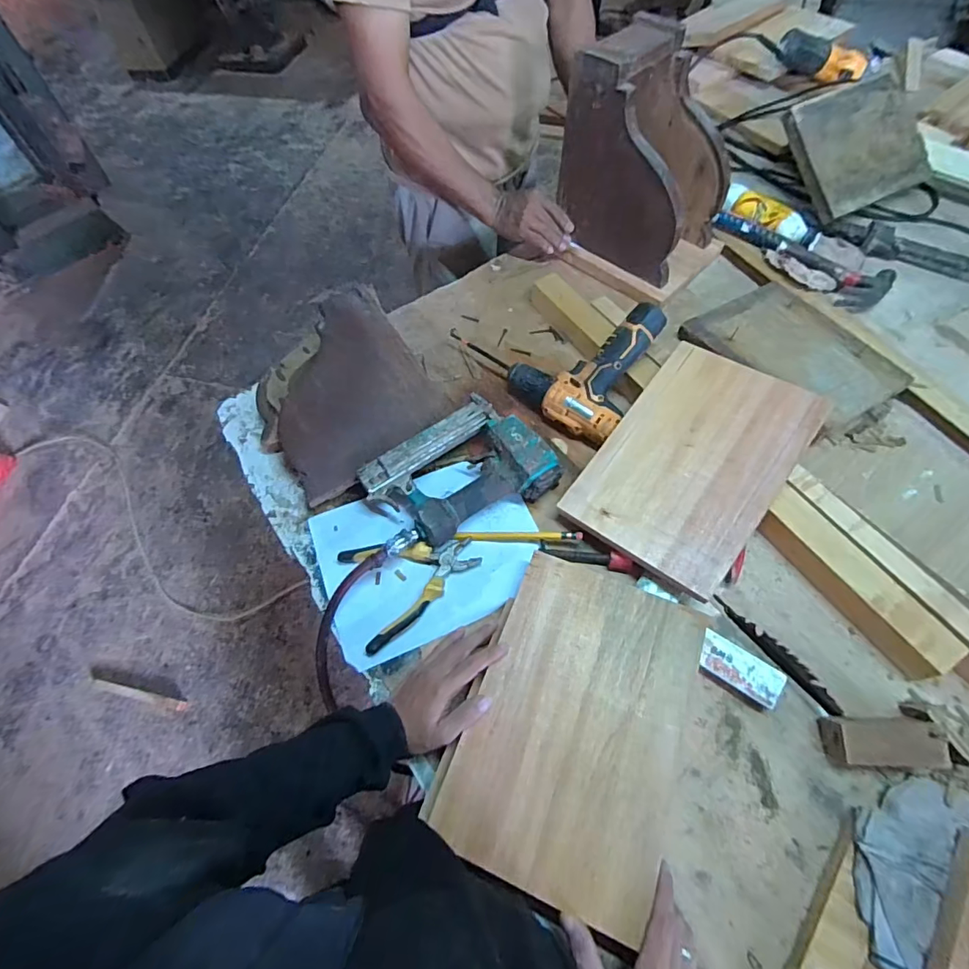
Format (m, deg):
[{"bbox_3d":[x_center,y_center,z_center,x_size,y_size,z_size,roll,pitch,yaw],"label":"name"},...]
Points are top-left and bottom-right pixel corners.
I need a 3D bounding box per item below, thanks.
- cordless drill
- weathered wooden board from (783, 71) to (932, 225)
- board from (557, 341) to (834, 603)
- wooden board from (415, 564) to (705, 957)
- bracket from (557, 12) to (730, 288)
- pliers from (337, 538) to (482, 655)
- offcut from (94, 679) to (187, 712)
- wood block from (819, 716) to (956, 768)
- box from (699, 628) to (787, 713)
[{"bbox_3d":[0.123,-0.184,0.717,0.210,0.101,0.180,28,66,17],"label":"cordless drill"},{"bbox_3d":[0.683,-0.613,0.893,0.269,0.022,0.209,-23,92,-9],"label":"weathered wooden board"},{"bbox_3d":[0.261,-0.033,0.620,0.201,0.011,0.302,33,76,25],"label":"board"},{"bbox_3d":[0.096,0.235,0.503,0.208,0.014,0.302,22,65,14],"label":"wooden board"},{"bbox_3d":[0.252,-0.504,0.770,0.222,0.262,0.170,35,68,21],"label":"bracket"},{"bbox_3d":[-0.088,0.109,0.608,0.157,0.030,0.132,-23,63,-10],"label":"pliers"},{"bbox_3d":[-0.901,0.546,1.284,0.274,0.030,0.026,10,62,8],"label":"offcut"},{"bbox_3d":[0.394,0.255,0.490,0.099,0.042,0.047,3,61,4],"label":"wood block"},{"bbox_3d":[0.276,0.204,0.543,0.087,0.023,0.043,32,67,18],"label":"box"}]

